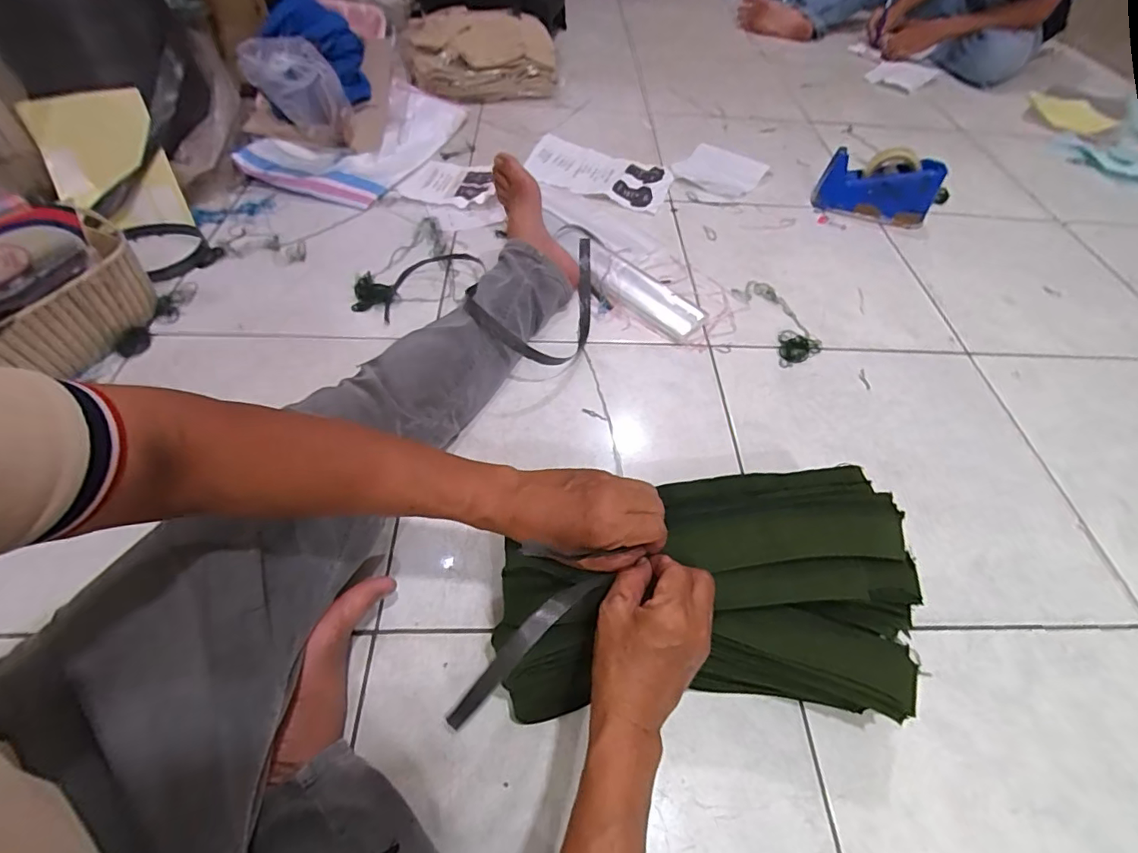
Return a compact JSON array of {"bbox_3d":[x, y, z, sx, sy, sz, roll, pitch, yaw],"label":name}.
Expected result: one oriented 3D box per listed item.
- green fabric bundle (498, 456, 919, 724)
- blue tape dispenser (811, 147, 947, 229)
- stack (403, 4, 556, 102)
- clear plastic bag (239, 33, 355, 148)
[{"bbox_3d":[0.123,0.152,0.452,0.355,0.128,0.194,-5,55,-6],"label":"green fabric bundle"},{"bbox_3d":[0.585,-0.455,0.958,0.204,0.101,0.070,14,55,7],"label":"blue tape dispenser"},{"bbox_3d":[-0.208,-0.873,1.192,0.333,0.132,0.177,-9,56,-9],"label":"stack"},{"bbox_3d":[-0.490,-0.600,0.929,0.152,0.179,0.107,-17,57,-14],"label":"clear plastic bag"}]

